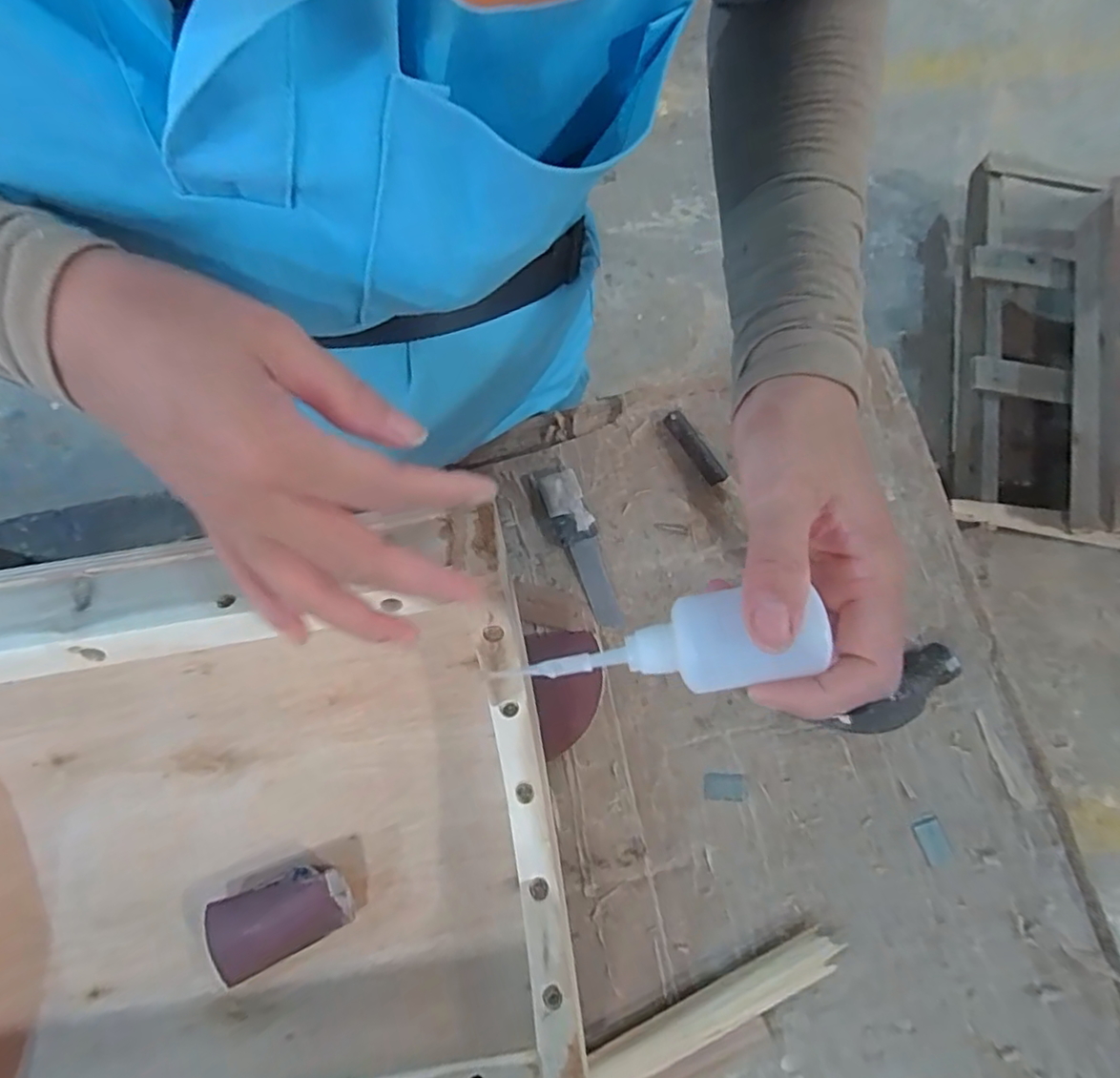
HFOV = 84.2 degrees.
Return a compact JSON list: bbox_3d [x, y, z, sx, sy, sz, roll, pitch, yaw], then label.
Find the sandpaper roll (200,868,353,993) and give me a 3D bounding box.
[{"bbox_3d":[-0.155,0.210,0.342,0.076,0.027,0.042,-24,77,-6],"label":"sandpaper roll"}]

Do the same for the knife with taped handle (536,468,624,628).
[{"bbox_3d":[0.015,0.006,0.409,0.026,0.012,0.107,-20,77,-5],"label":"knife with taped handle"}]

